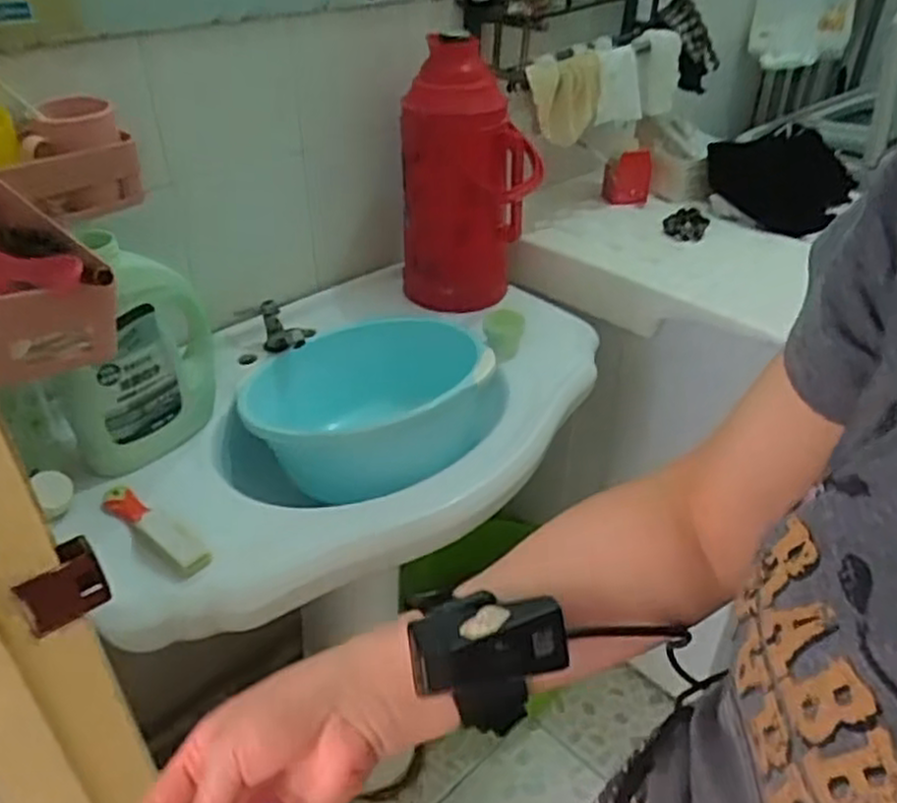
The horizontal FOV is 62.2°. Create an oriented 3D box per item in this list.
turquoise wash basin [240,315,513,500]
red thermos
[{"bbox_3d":[-0.092,0.005,0.961,0.318,0.135,0.258,-7,33,-7],"label":"turquoise wash basin"},{"bbox_3d":[0.030,-0.332,1.125,0.208,0.355,0.130,-3,33,-1],"label":"red thermos"}]

